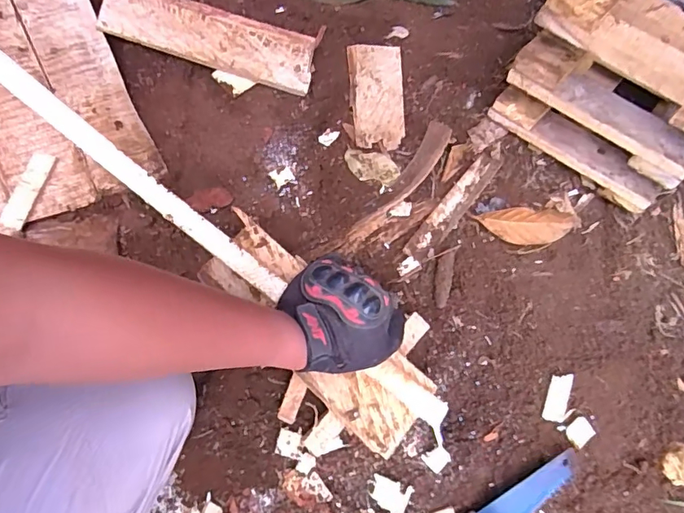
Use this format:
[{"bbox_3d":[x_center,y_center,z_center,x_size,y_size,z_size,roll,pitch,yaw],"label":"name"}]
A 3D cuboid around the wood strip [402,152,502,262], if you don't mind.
[{"bbox_3d":[0.151,-0.070,0.662,0.031,0.009,0.195,37,72,16],"label":"wood strip"}]

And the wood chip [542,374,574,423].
[{"bbox_3d":[0.259,0.168,0.595,0.030,0.004,0.059,23,77,-8],"label":"wood chip"}]

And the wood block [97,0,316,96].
[{"bbox_3d":[-0.179,-0.303,0.678,0.283,0.017,0.084,16,85,-7],"label":"wood block"}]

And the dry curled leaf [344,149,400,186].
[{"bbox_3d":[0.041,-0.121,0.672,0.075,0.010,0.041,9,83,-11],"label":"dry curled leaf"}]

